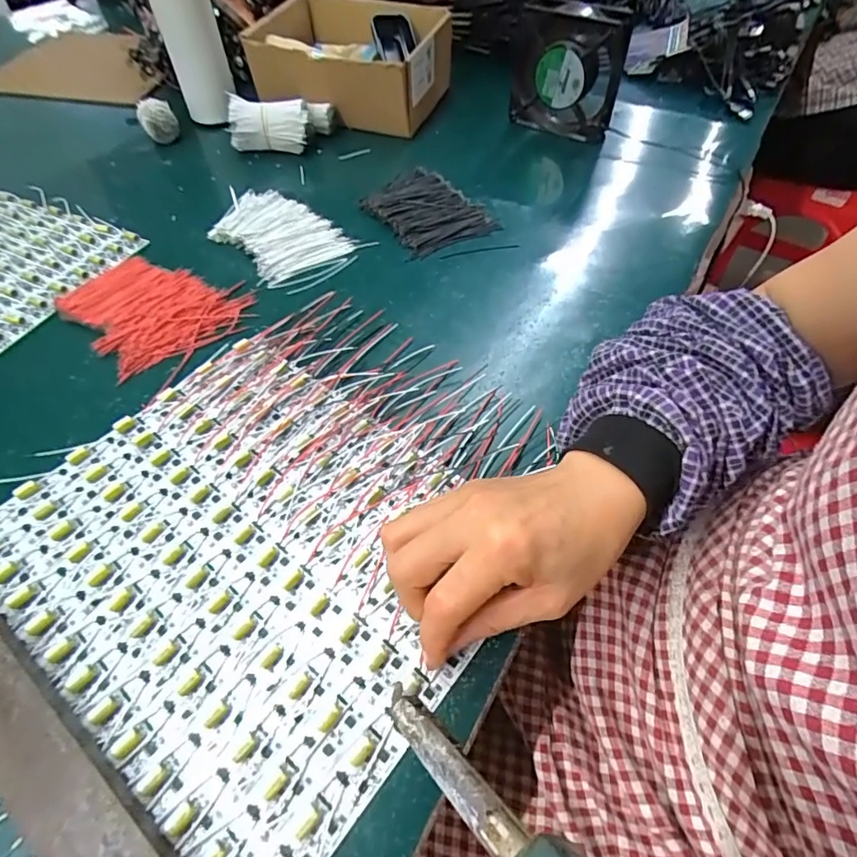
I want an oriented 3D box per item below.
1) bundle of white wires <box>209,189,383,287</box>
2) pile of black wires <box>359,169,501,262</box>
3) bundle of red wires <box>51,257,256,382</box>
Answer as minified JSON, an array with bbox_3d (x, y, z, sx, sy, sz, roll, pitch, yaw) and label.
[{"bbox_3d":[-0.156,-0.204,0.515,0.102,0.009,0.171,-37,60,-24],"label":"bundle of white wires"},{"bbox_3d":[-0.004,-0.232,0.528,0.101,0.016,0.131,-24,56,-16],"label":"pile of black wires"},{"bbox_3d":[-0.245,-0.115,0.447,0.124,0.008,0.156,-39,61,-25],"label":"bundle of red wires"}]

